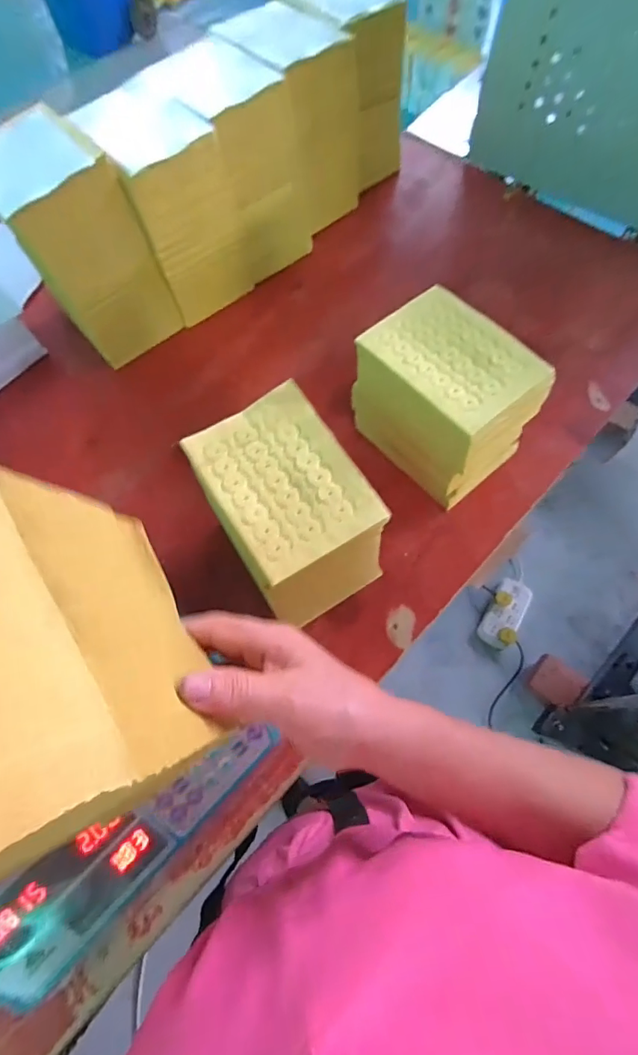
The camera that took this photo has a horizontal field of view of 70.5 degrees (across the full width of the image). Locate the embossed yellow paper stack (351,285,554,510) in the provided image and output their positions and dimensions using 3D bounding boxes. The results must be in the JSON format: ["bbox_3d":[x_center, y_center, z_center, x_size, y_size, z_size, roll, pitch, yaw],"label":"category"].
[{"bbox_3d":[0.139,-0.144,0.503,0.127,0.128,0.174,-39,73,-13],"label":"embossed yellow paper stack"}]

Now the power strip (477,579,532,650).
[{"bbox_3d":[0.565,0.254,1.350,0.107,0.052,0.223,29,72,12],"label":"power strip"}]

